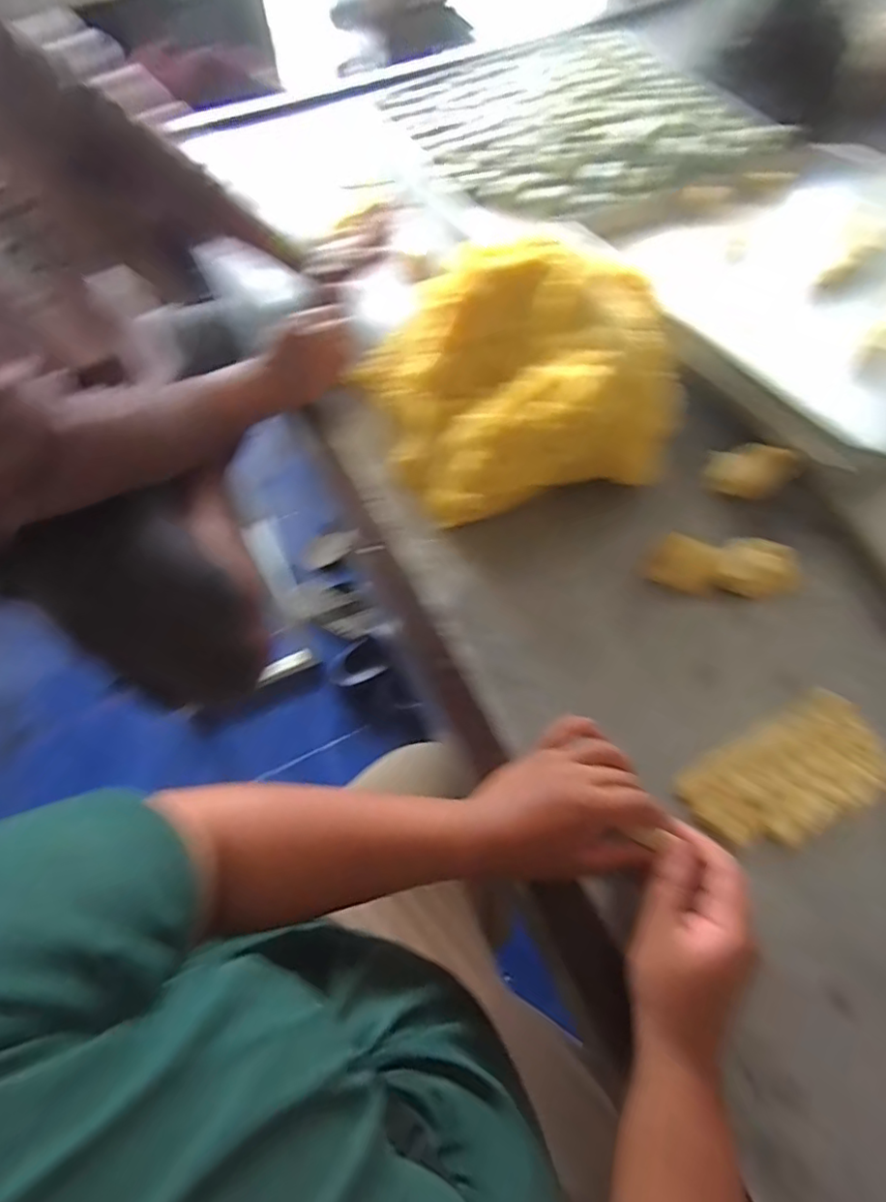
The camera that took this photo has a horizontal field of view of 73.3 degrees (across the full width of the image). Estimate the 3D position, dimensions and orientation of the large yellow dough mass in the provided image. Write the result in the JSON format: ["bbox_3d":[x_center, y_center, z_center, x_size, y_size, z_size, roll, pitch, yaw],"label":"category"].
[{"bbox_3d":[0.071,-0.213,0.588,0.308,0.177,0.213,-9,64,-1],"label":"large yellow dough mass"}]

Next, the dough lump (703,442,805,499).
[{"bbox_3d":[0.315,-0.136,0.609,0.075,0.049,0.048,24,68,14],"label":"dough lump"}]

